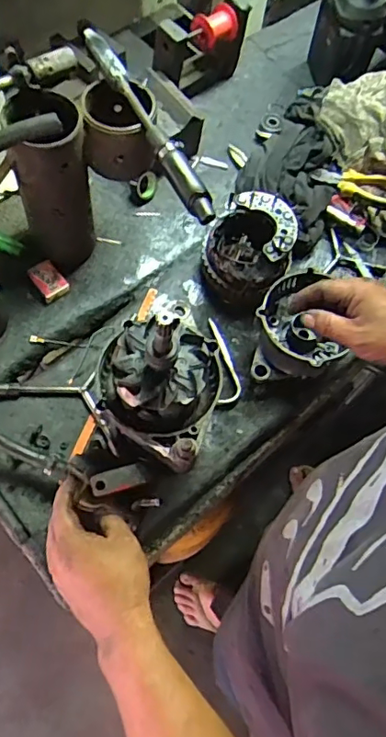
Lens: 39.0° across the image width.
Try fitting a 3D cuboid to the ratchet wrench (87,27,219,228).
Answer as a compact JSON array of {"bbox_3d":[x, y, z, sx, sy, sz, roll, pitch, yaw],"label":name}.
[{"bbox_3d":[-0.050,-0.277,0.609,0.026,0.036,0.281,-26,72,-15],"label":"ratchet wrench"}]

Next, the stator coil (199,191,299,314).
[{"bbox_3d":[0.074,-0.162,0.775,0.118,0.119,0.123,2,67,-5],"label":"stator coil"}]

